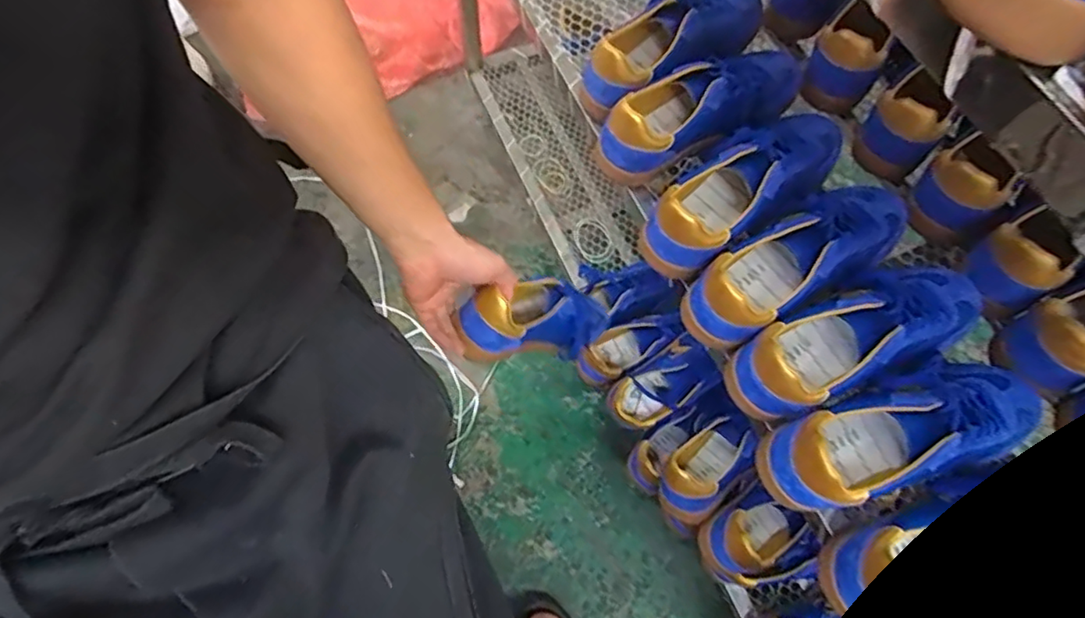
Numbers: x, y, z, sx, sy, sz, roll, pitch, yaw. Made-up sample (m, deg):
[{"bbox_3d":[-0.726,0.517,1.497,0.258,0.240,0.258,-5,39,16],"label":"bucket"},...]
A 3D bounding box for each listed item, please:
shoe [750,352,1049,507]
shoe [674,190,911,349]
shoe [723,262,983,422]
[{"bbox_3d":[0.303,0.098,0.493,0.235,0.078,0.083,-14,68,-9],"label":"shoe"},{"bbox_3d":[0.242,-0.047,0.561,0.242,0.076,0.083,-29,71,-14],"label":"shoe"},{"bbox_3d":[0.285,0.023,0.527,0.241,0.074,0.083,-23,70,-12],"label":"shoe"}]

